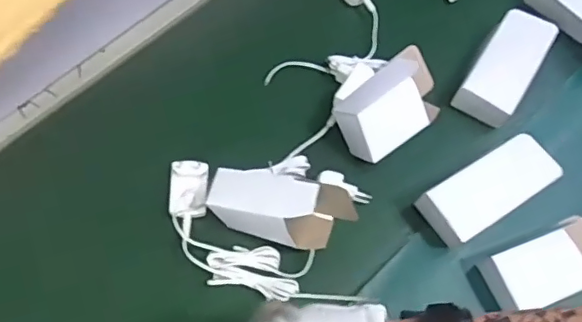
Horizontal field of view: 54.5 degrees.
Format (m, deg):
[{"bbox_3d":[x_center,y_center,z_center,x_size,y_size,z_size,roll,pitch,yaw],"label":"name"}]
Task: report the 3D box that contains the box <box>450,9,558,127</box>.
[{"bbox_3d":[0.262,-0.118,0.681,0.067,0.044,0.150,31,69,11],"label":"box"}]

